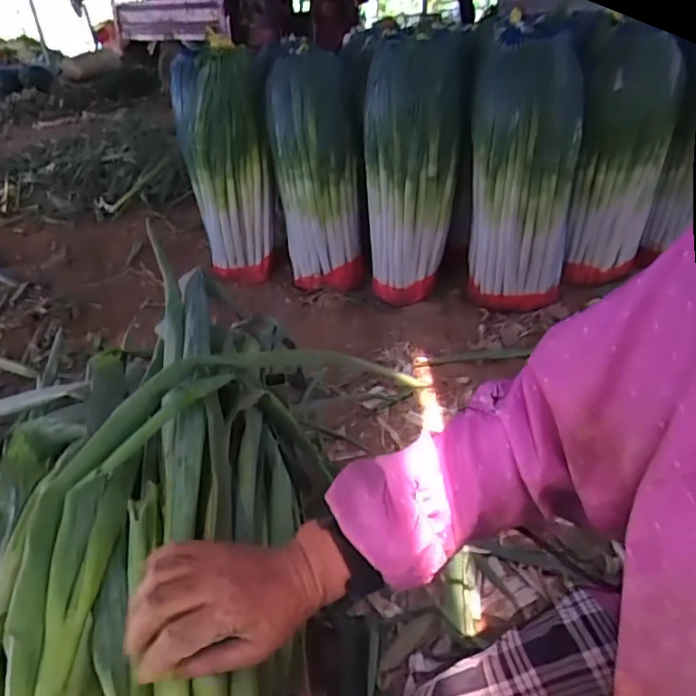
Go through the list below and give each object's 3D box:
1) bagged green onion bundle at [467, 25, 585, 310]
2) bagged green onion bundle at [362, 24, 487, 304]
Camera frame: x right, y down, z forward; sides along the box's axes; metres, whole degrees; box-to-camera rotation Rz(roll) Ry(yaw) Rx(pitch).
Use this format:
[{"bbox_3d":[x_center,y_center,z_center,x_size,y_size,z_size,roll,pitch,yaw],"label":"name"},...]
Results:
[{"bbox_3d":[0.489,-0.476,1.596,0.290,0.717,0.228,4,34,11],"label":"bagged green onion bundle"},{"bbox_3d":[0.215,-0.534,1.722,0.325,0.734,0.364,1,34,7],"label":"bagged green onion bundle"}]

